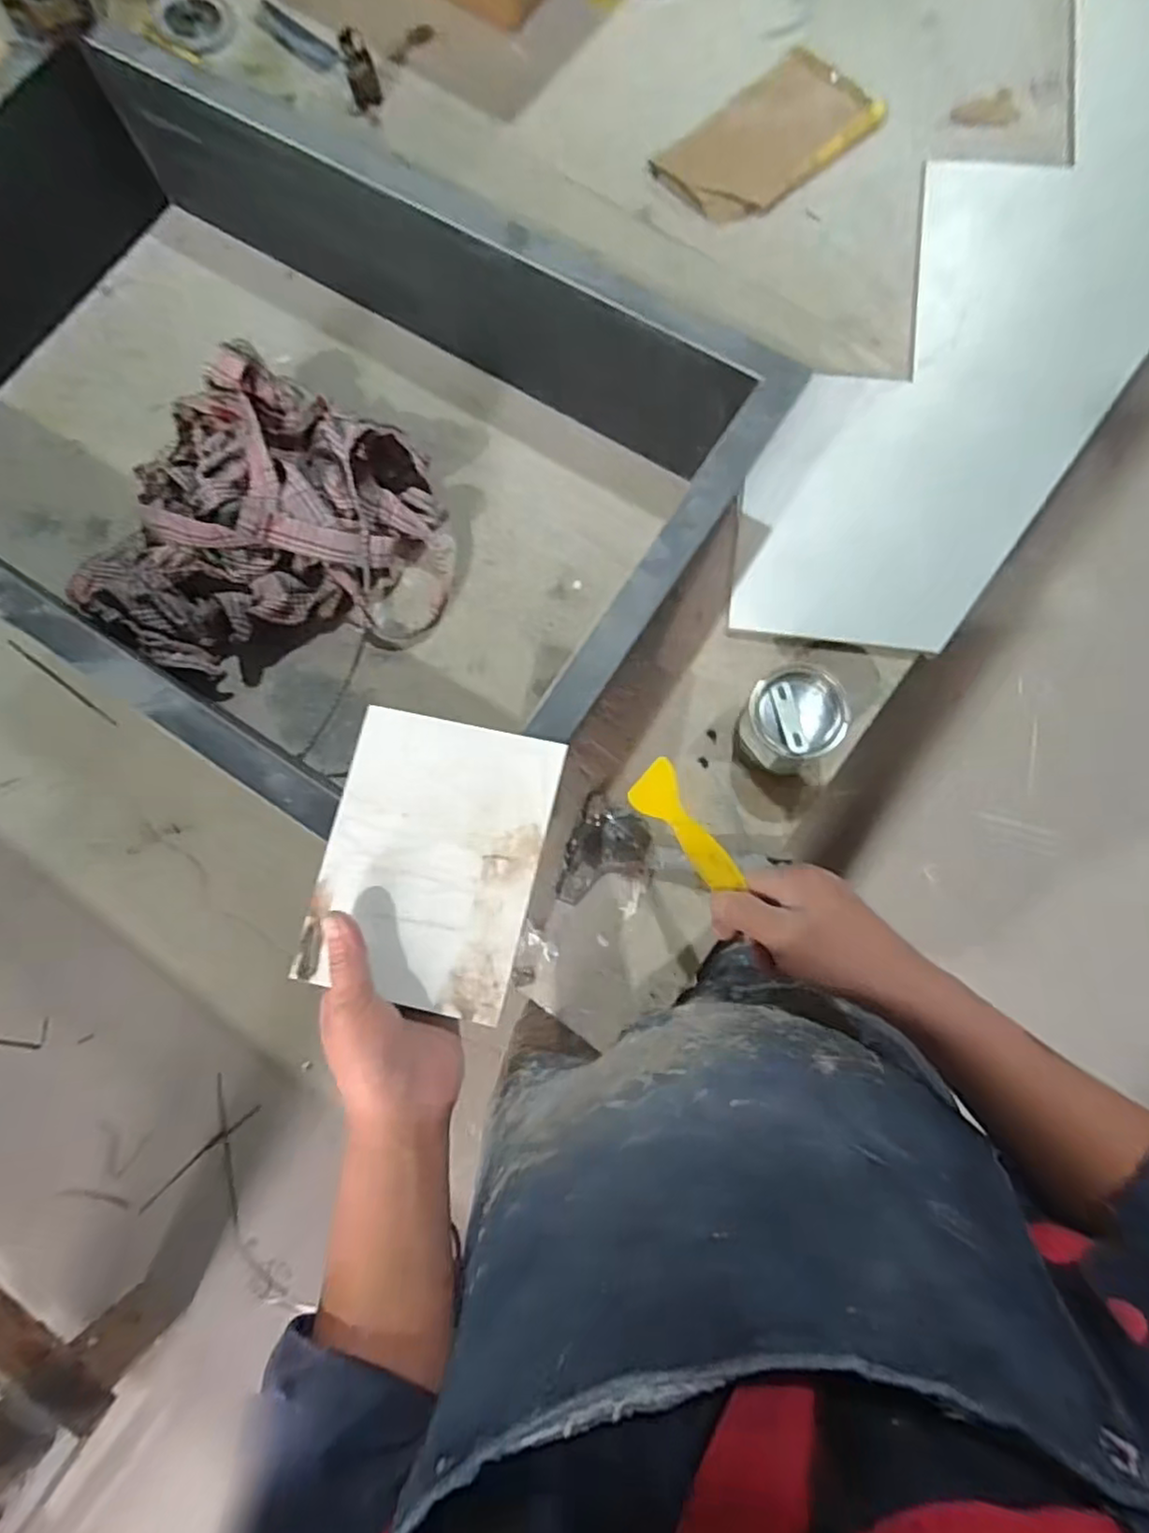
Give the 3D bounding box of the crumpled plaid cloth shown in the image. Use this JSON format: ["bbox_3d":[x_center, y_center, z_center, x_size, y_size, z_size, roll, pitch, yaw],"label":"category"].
[{"bbox_3d":[-0.297,-0.235,0.641,0.333,0.091,0.279,-16,79,-1],"label":"crumpled plaid cloth"}]

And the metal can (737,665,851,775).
[{"bbox_3d":[0.186,-0.039,0.590,0.076,0.085,0.081,0,79,2],"label":"metal can"}]

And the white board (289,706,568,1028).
[{"bbox_3d":[-0.095,0.061,0.451,0.142,0.007,0.184,12,79,3],"label":"white board"}]

